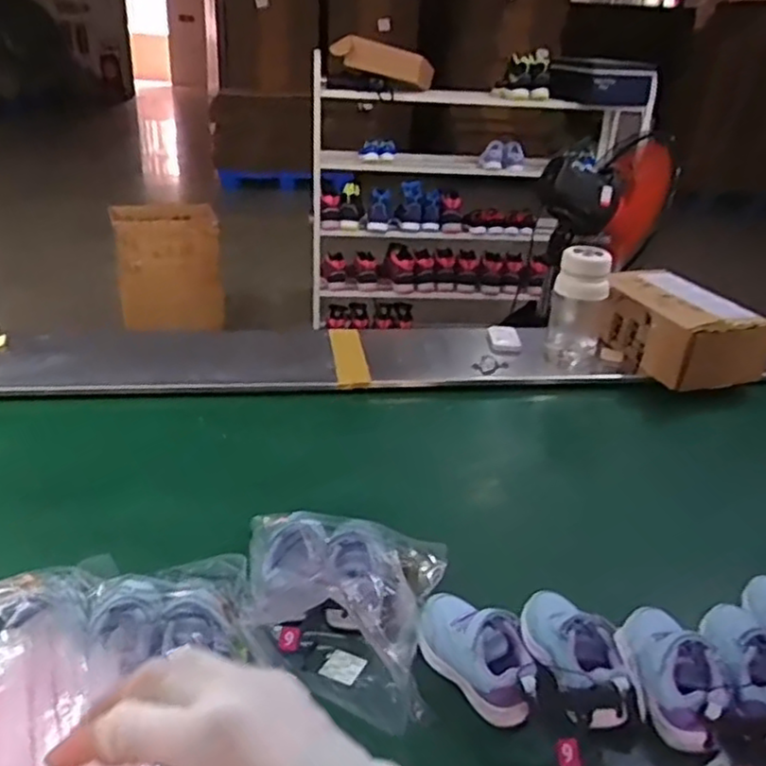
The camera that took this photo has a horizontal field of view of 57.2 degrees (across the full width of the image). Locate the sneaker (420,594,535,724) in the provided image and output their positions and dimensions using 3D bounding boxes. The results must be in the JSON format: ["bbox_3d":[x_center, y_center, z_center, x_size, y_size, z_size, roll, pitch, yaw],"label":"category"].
[{"bbox_3d":[0.092,0.268,0.708,0.066,0.072,0.148,-21,35,-36],"label":"sneaker"}]

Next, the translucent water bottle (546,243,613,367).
[{"bbox_3d":[0.377,-0.145,1.360,0.104,0.224,0.120,7,28,12],"label":"translucent water bottle"}]

